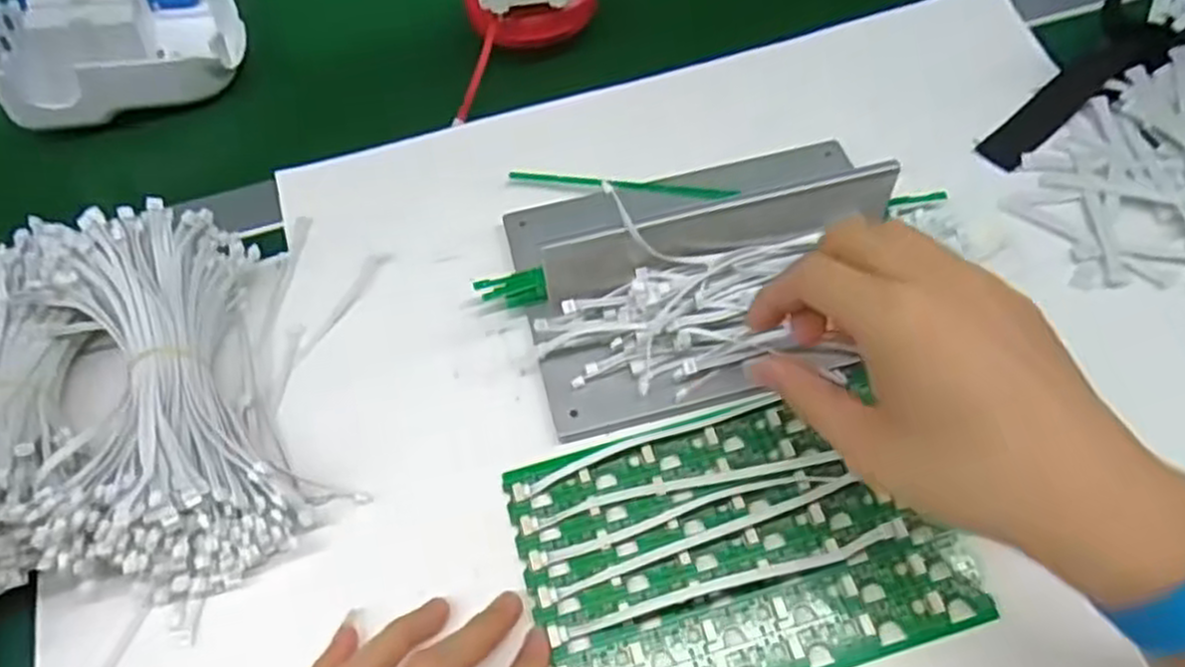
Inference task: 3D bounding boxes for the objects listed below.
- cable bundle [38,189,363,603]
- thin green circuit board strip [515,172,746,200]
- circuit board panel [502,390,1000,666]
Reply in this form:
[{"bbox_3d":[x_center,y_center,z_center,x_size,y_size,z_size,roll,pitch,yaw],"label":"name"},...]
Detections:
[{"bbox_3d":[-0.203,0.023,0.360,0.117,0.057,0.192,-27,62,-12],"label":"cable bundle"},{"bbox_3d":[0.017,-0.085,0.439,0.128,0.004,0.010,7,59,8],"label":"thin green circuit board strip"},{"bbox_3d":[0.062,0.091,0.338,0.179,0.013,0.120,-15,60,-8],"label":"circuit board panel"}]

